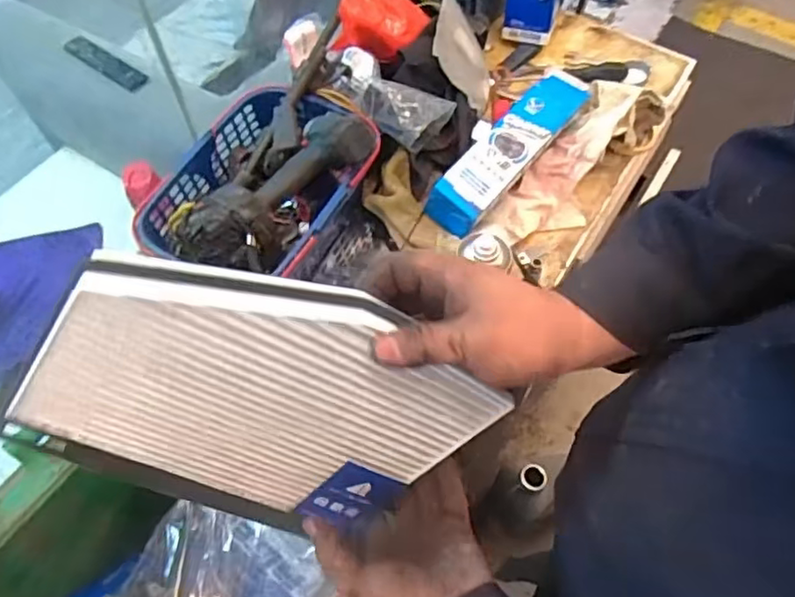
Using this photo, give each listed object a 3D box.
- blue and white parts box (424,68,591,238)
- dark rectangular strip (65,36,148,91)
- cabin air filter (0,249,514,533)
[{"bbox_3d":[0.162,-0.219,0.899,0.089,0.064,0.309,37,67,18],"label":"blue and white parts box"},{"bbox_3d":[-0.507,-0.412,1.116,0.186,0.011,0.042,34,66,16],"label":"dark rectangular strip"},{"bbox_3d":[-0.094,0.072,0.426,0.270,0.216,0.024,27,34,-23],"label":"cabin air filter"}]

